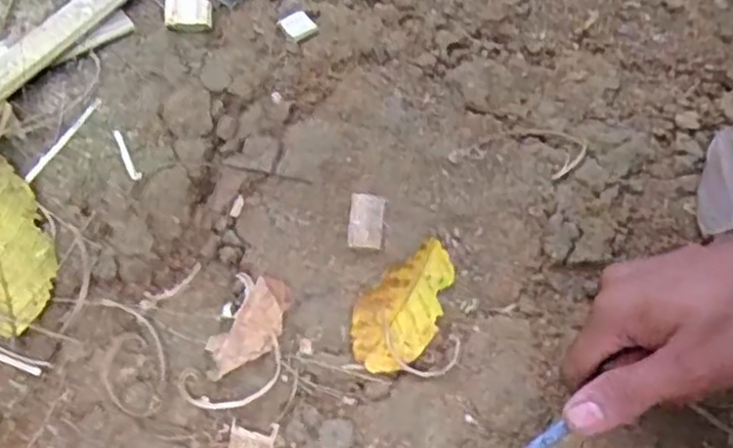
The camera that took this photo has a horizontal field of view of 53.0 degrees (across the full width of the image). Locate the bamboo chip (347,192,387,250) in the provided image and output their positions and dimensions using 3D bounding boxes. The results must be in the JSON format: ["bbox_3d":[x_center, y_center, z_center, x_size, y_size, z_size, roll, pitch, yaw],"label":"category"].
[{"bbox_3d":[0.000,-0.002,0.448,0.021,0.007,0.035,6,62,0],"label":"bamboo chip"}]

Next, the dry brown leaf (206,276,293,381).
[{"bbox_3d":[-0.064,0.059,0.415,0.031,0.007,0.063,35,66,14],"label":"dry brown leaf"}]

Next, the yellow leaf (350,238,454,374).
[{"bbox_3d":[0.025,0.047,0.426,0.043,0.010,0.085,38,67,15],"label":"yellow leaf"}]

